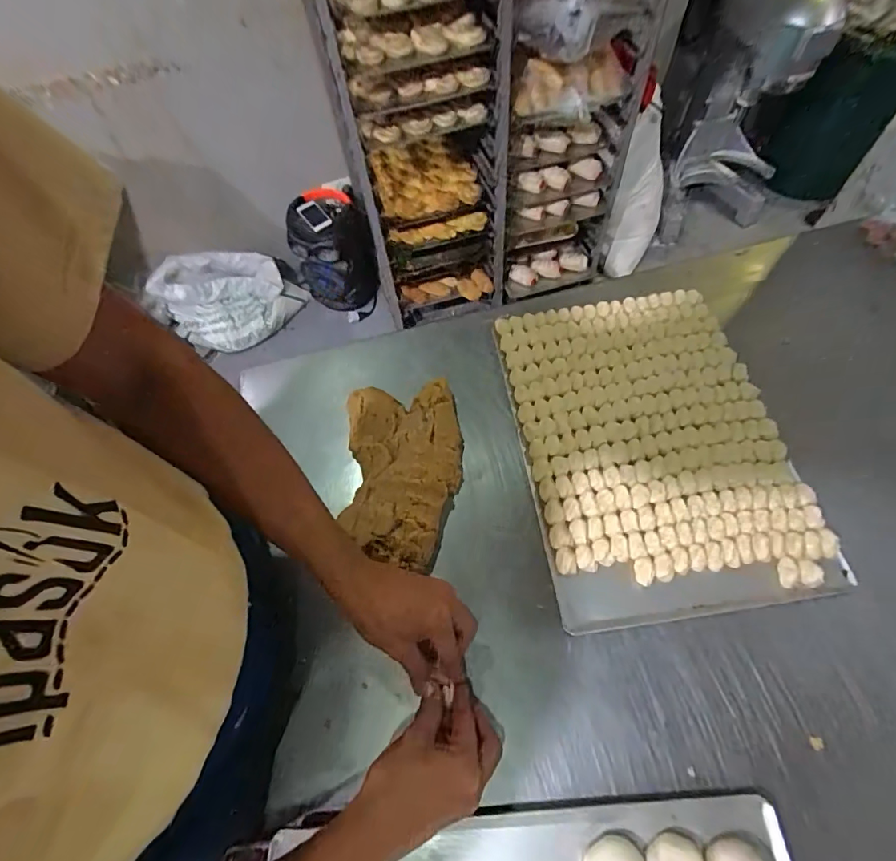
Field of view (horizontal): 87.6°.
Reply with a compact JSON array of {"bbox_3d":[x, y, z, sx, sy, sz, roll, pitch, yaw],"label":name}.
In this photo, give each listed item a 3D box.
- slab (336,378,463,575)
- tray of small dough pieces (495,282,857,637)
[{"bbox_3d":[-0.062,0.047,0.612,0.158,0.037,0.261,-3,61,1],"label":"slab"},{"bbox_3d":[0.270,-0.002,0.639,0.334,0.022,0.465,-7,61,-2],"label":"tray of small dough pieces"}]

